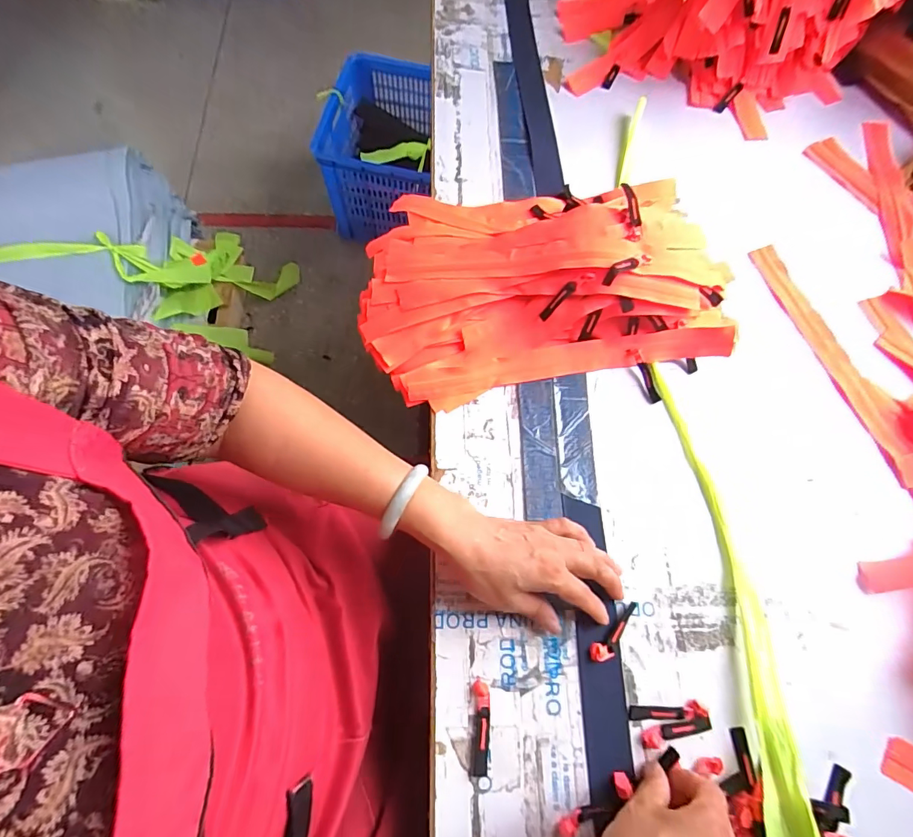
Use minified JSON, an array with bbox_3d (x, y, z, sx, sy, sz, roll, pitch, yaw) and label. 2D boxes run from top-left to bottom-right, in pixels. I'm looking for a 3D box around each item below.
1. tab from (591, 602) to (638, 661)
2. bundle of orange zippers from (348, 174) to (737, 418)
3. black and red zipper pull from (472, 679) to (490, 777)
[{"bbox_3d":[0.142,0.191,0.398,0.018,0.004,0.063,43,67,14],"label":"tab"},{"bbox_3d":[0.094,-0.178,0.490,0.404,0.093,0.277,-11,70,-5],"label":"bundle of orange zippers"},{"bbox_3d":[0.020,0.257,0.370,0.014,0.004,0.067,2,69,0],"label":"black and red zipper pull"}]

